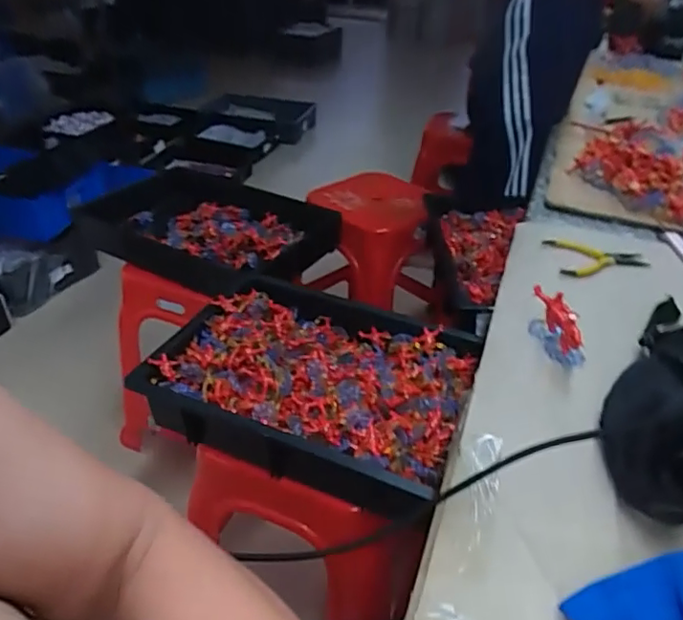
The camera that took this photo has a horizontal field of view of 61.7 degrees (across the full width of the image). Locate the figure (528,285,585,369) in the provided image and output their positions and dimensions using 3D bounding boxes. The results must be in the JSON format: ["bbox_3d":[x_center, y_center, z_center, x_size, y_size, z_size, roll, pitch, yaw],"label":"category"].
[{"bbox_3d":[0.213,0.015,0.565,0.026,0.050,0.071,-8,36,-15],"label":"figure"}]

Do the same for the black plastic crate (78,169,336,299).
[{"bbox_3d":[-0.272,-0.162,1.207,0.471,0.101,0.303,19,38,23],"label":"black plastic crate"}]

